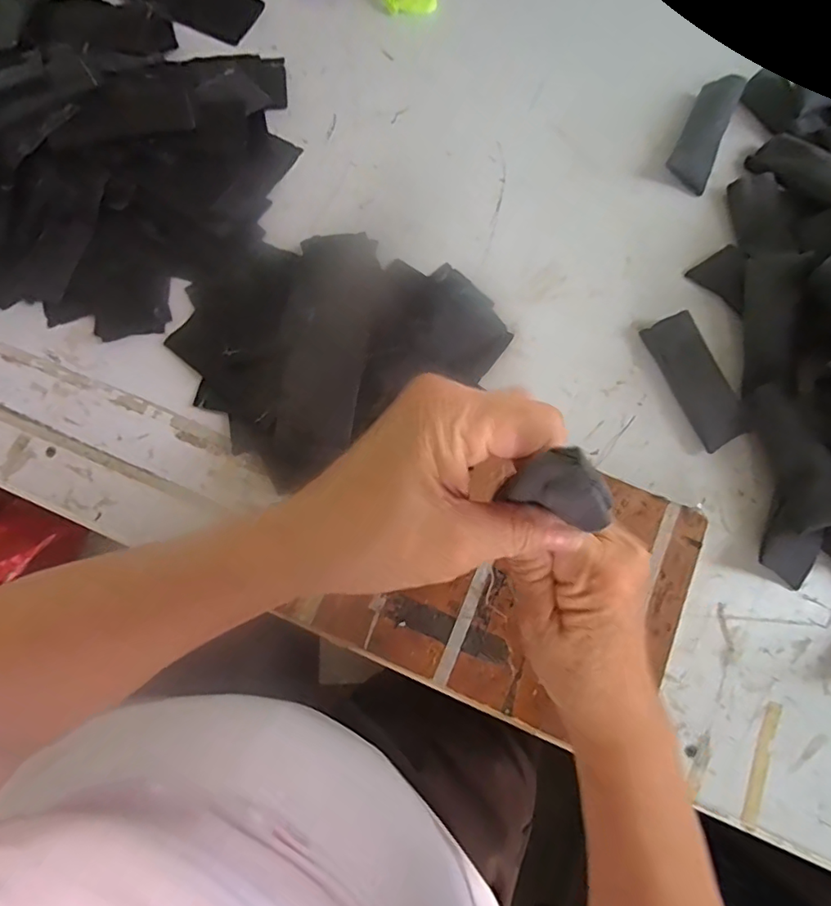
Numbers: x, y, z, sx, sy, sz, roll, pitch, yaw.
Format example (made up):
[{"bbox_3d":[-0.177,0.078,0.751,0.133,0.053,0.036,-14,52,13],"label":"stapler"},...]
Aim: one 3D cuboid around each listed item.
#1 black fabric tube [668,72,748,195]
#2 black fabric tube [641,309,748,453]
[{"bbox_3d":[0.251,-0.278,0.452,0.036,0.022,0.104,25,77,6],"label":"black fabric tube"},{"bbox_3d":[0.211,-0.054,0.393,0.026,0.028,0.101,-23,77,-6],"label":"black fabric tube"}]

